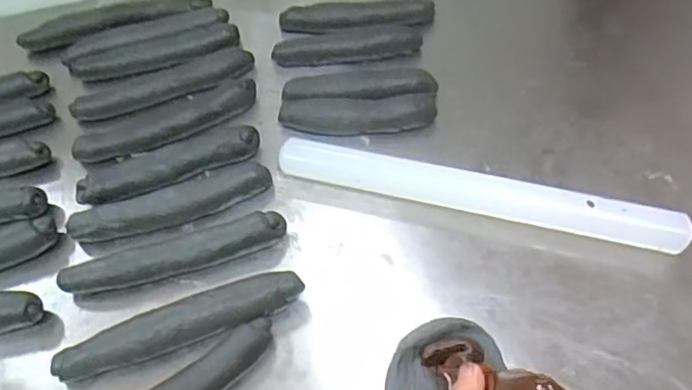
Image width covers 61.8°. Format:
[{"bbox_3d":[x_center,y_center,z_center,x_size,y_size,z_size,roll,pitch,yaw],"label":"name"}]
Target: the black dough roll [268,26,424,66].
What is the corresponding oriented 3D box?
[{"bbox_3d":[0.002,-0.142,0.572,0.144,0.030,0.025,-6,56,-1],"label":"black dough roll"}]

